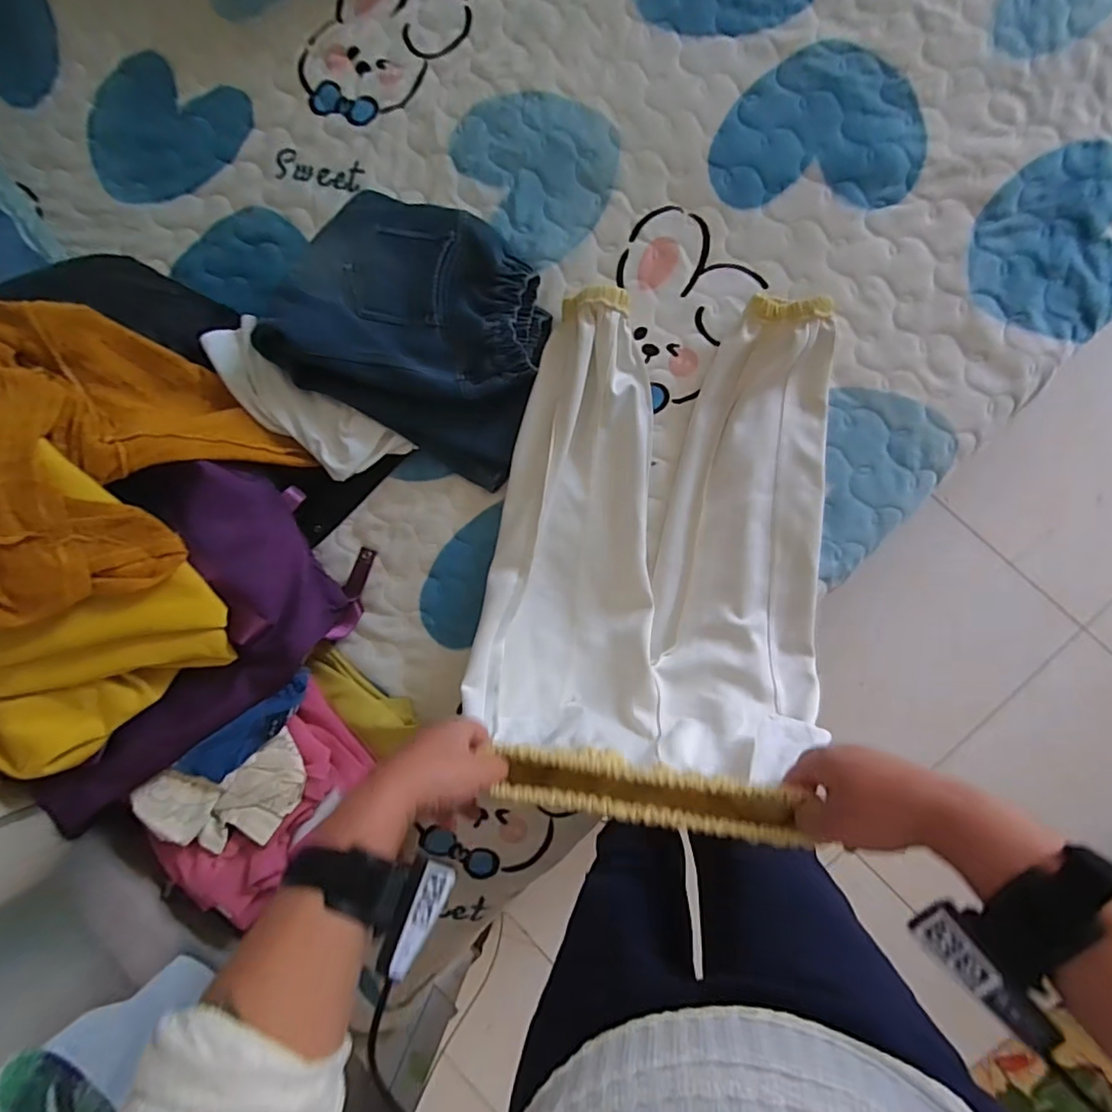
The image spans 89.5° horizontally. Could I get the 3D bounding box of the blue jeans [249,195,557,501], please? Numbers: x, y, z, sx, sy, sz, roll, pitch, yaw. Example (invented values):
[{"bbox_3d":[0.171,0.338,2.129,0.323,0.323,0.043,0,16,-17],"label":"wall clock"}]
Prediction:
[{"bbox_3d":[-0.161,-0.296,0.720,0.362,0.123,0.291,29,93,7],"label":"blue jeans"}]

